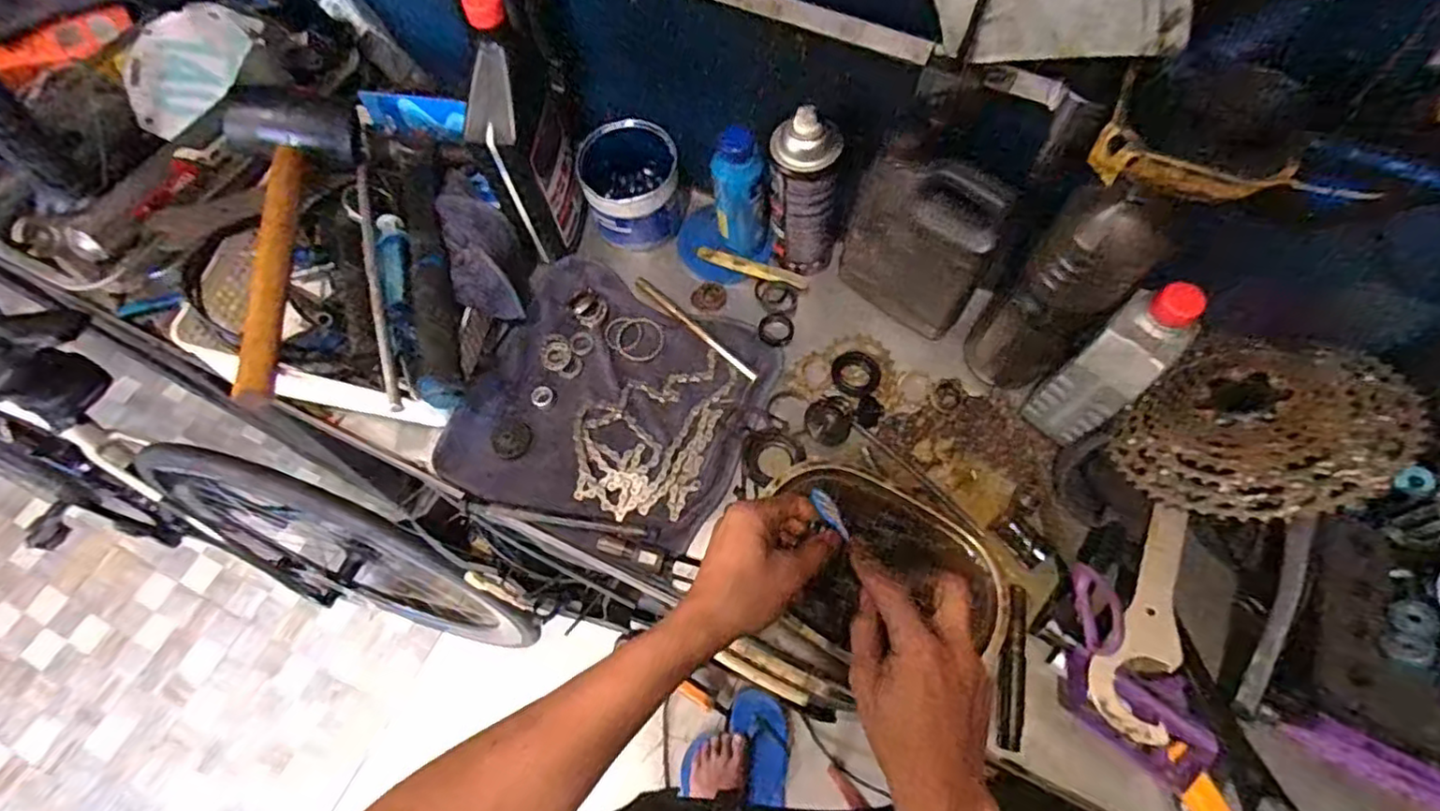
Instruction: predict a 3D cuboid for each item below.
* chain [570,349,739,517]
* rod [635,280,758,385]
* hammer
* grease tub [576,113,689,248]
[{"bbox_3d":[-0.070,0.021,0.635,0.127,0.008,0.180,15,67,9],"label":"chain"},{"bbox_3d":[-0.025,-0.080,0.685,0.013,0.014,0.174,-43,71,-15],"label":"rod"},{"bbox_3d":[-0.395,-0.162,0.593,0.097,0.048,0.319,-10,66,-2],"label":"hammer"},{"bbox_3d":[-0.092,-0.235,0.700,0.096,0.101,0.096,-1,66,2],"label":"grease tub"}]

